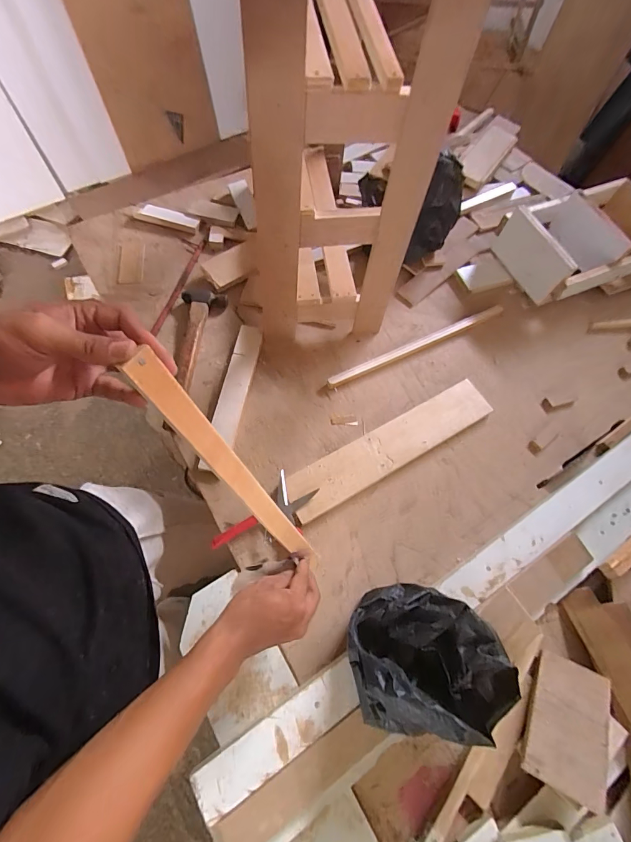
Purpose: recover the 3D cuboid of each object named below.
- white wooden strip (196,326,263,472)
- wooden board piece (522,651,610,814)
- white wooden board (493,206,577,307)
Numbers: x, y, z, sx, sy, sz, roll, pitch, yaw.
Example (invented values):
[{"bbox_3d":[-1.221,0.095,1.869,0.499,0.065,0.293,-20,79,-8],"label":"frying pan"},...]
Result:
[{"bbox_3d":[-0.149,-0.050,0.688,0.048,0.022,0.296,10,65,1],"label":"white wooden strip"},{"bbox_3d":[0.326,0.388,0.485,0.087,0.011,0.143,18,54,23],"label":"wooden board piece"},{"bbox_3d":[0.456,-0.346,0.804,0.018,0.102,0.174,-22,74,-29],"label":"white wooden board"}]

